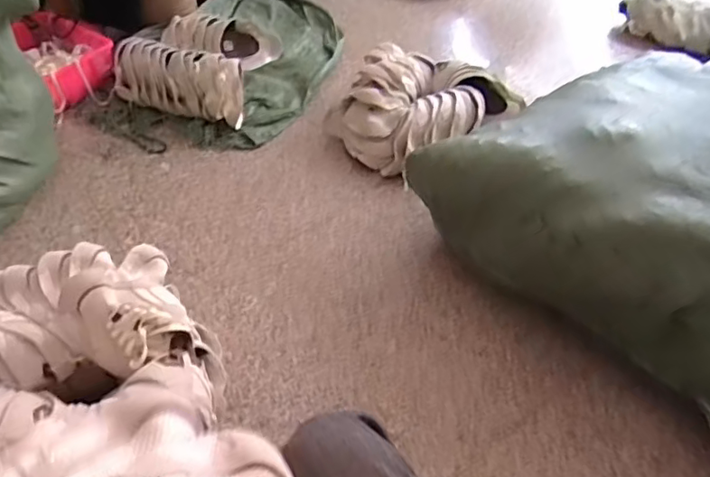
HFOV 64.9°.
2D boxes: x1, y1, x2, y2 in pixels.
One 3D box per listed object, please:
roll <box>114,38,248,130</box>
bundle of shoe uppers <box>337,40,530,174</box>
[{"bbox_3d":[-0.489,-0.435,1.541,0.429,0.129,0.160,17,49,15],"label":"roll"},{"bbox_3d":[0.165,-0.370,1.481,0.469,0.137,0.355,-29,54,-25],"label":"bundle of shoe uppers"}]

